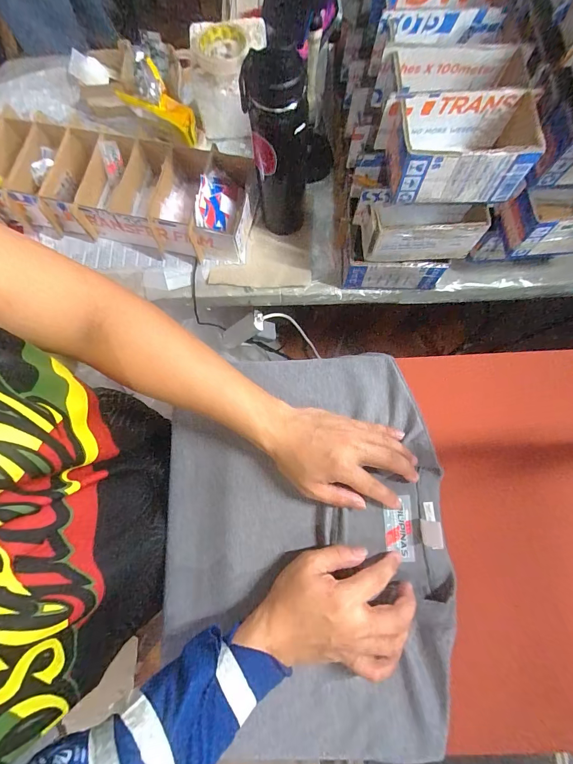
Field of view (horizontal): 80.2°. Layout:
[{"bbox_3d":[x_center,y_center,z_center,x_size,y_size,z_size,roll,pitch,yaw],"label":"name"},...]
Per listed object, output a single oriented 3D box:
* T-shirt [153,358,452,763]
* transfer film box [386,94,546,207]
[{"bbox_3d":[0.016,0.165,0.373,0.303,0.039,0.397,-3,76,0],"label":"T-shirt"},{"bbox_3d":[0.207,-0.283,0.418,0.157,0.073,0.098,-2,76,0],"label":"transfer film box"}]

